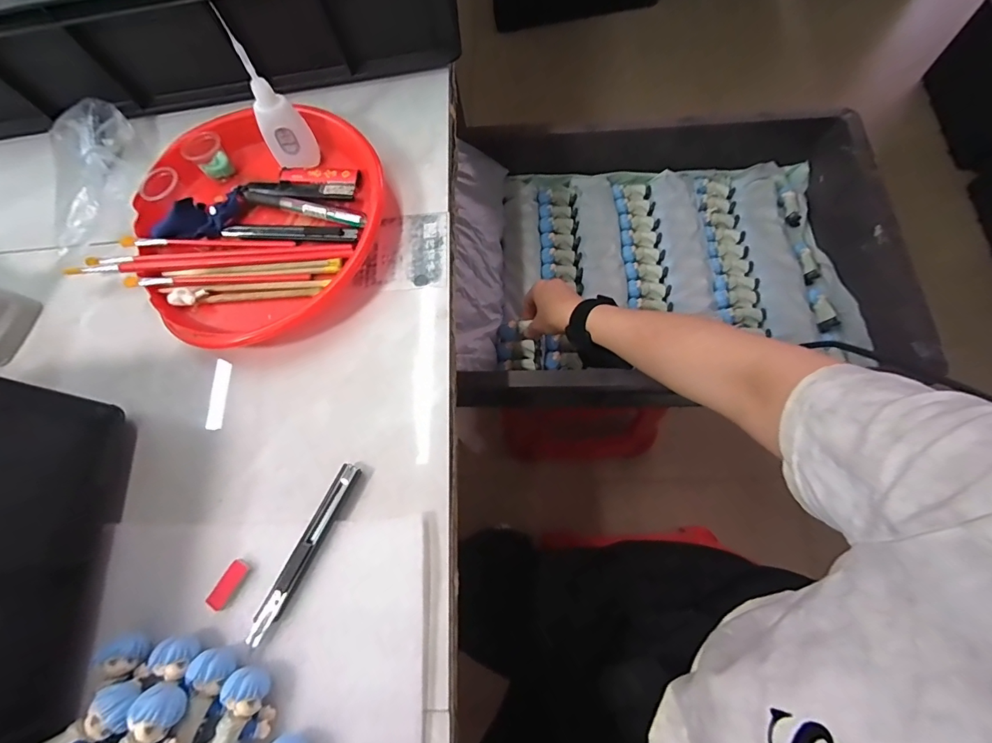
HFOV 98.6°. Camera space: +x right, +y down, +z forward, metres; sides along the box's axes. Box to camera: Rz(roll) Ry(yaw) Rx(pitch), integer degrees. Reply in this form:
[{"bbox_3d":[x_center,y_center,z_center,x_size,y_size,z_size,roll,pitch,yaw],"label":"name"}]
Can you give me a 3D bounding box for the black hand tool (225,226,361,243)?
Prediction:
[{"bbox_3d":[-0.196,-0.131,0.406,0.133,0.011,0.016,5,72,7],"label":"black hand tool"}]

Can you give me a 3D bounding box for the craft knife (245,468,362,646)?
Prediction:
[{"bbox_3d":[-0.141,0.132,0.315,0.016,0.009,0.133,24,74,8],"label":"craft knife"}]

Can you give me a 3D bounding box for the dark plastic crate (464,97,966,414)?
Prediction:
[{"bbox_3d":[0.220,-0.166,0.591,0.531,0.144,0.402,-2,71,4],"label":"dark plastic crate"}]

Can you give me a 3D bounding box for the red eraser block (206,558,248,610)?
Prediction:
[{"bbox_3d":[-0.198,0.158,0.316,0.014,0.004,0.035,30,76,13],"label":"red eraser block"}]

